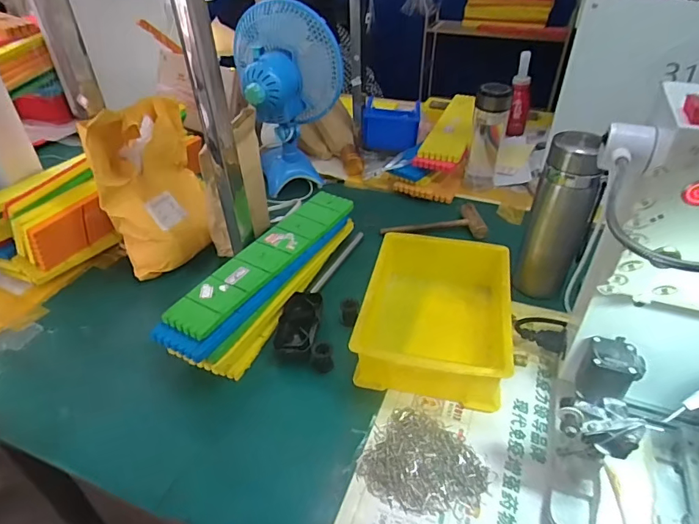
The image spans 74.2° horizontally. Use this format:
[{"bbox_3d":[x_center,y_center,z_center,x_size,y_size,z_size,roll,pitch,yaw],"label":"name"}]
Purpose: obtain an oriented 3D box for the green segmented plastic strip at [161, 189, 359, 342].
[{"bbox_3d":[-0.114,-0.015,0.655,0.072,0.010,0.335,21,43,25],"label":"green segmented plastic strip"}]

